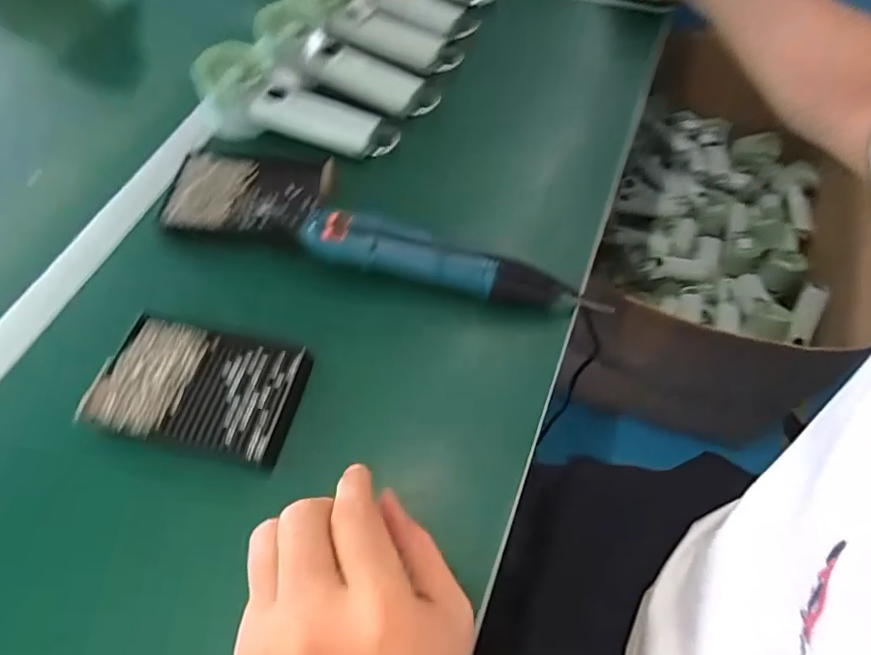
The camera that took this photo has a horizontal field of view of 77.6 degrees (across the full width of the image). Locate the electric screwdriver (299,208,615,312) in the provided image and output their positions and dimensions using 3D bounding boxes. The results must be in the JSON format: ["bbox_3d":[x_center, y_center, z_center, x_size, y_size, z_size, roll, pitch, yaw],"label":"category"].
[{"bbox_3d":[0.010,-0.047,0.415,0.227,0.057,0.032,15,61,10],"label":"electric screwdriver"}]

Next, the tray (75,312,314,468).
[{"bbox_3d":[-0.168,0.040,0.387,0.140,0.018,0.089,11,60,8],"label":"tray"}]

